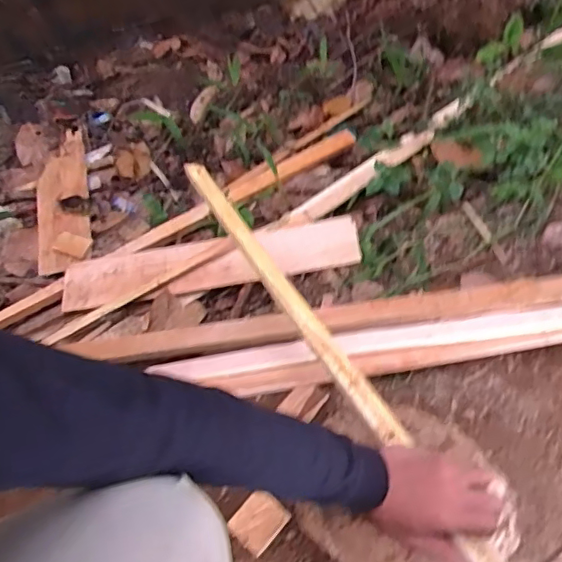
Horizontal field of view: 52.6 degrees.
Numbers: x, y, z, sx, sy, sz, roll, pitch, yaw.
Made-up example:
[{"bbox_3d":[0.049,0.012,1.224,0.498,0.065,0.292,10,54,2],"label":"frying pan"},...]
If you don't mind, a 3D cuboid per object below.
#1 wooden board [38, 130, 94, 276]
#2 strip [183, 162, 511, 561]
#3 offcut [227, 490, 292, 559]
[{"bbox_3d":[-0.460,-0.174,1.200,0.104,0.024,0.348,-10,61,-8],"label":"wooden board"},{"bbox_3d":[0.131,0.178,0.597,0.043,0.019,0.957,-27,59,-17],"label":"strip"},{"bbox_3d":[-0.029,0.307,0.725,0.056,0.006,0.064,38,65,18],"label":"offcut"}]

